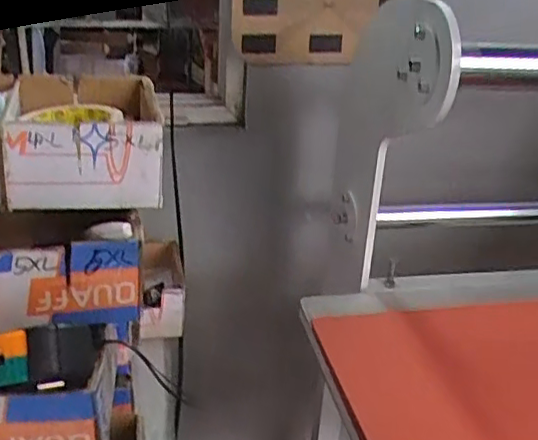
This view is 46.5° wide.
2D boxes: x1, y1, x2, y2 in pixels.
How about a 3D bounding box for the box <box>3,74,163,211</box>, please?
[{"bbox_3d":[-0.173,-0.079,0.592,0.131,0.075,0.181,-3,26,-15],"label":"box"}]

